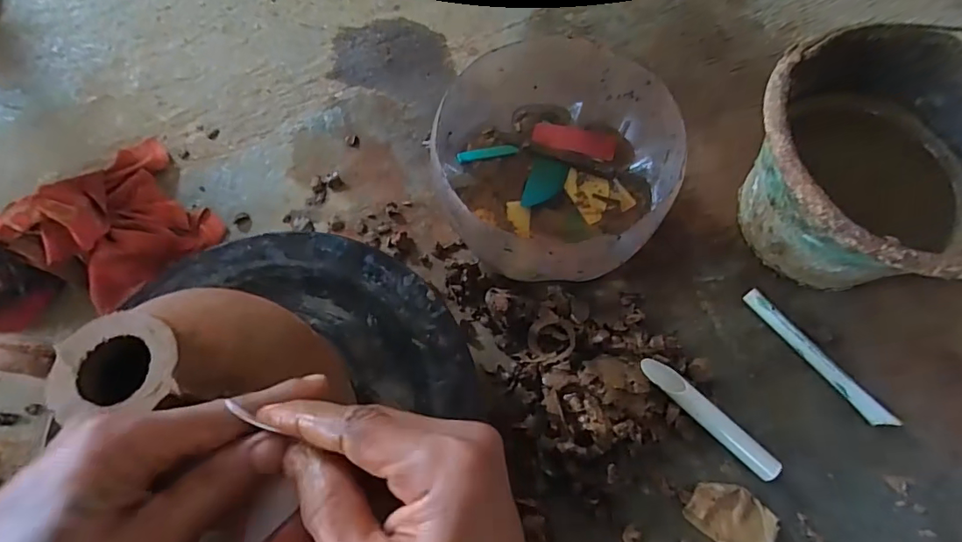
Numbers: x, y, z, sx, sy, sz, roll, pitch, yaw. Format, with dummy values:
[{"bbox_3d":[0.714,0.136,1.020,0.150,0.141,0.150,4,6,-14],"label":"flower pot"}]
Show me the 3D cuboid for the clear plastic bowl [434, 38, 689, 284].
[{"bbox_3d":[0.069,-0.113,0.555,0.242,0.120,0.243,1,67,-1],"label":"clear plastic bowl"}]

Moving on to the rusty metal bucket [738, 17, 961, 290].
[{"bbox_3d":[0.378,-0.086,0.525,0.248,0.169,0.245,1,67,-1],"label":"rusty metal bucket"}]

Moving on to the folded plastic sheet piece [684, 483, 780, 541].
[{"bbox_3d":[0.229,0.223,0.470,0.074,0.012,0.054,34,70,12],"label":"folded plastic sheet piece"}]

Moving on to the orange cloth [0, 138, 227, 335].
[{"bbox_3d":[-0.421,-0.023,0.531,0.184,0.082,0.270,39,71,14],"label":"orange cloth"}]

